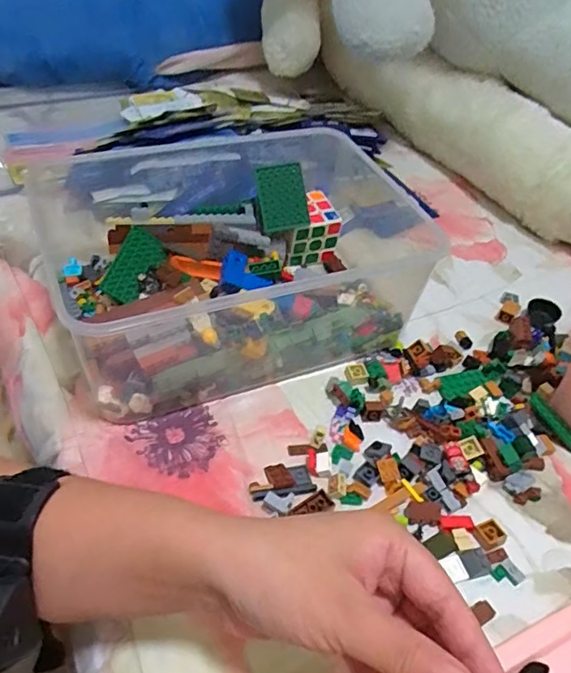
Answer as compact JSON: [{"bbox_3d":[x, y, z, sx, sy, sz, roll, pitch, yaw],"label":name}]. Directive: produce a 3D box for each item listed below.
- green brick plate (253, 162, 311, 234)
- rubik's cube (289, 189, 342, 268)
[{"bbox_3d":[-0.004,-0.139,0.529,0.050,0.064,0.006,-15,9,-12],"label":"green brick plate"},{"bbox_3d":[0.023,-0.117,0.573,0.060,0.055,0.056,-12,50,-15],"label":"rubik's cube"}]

